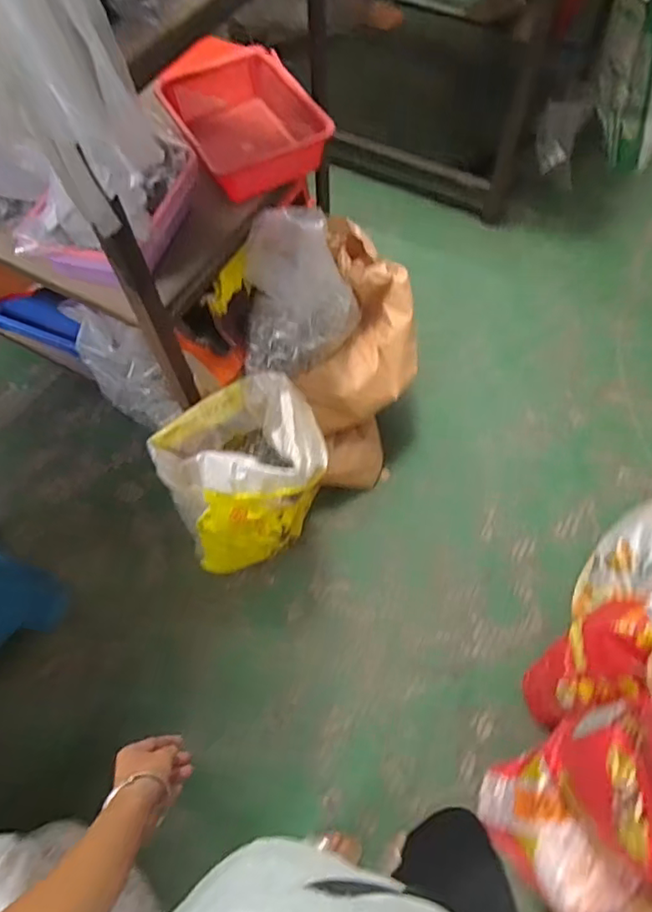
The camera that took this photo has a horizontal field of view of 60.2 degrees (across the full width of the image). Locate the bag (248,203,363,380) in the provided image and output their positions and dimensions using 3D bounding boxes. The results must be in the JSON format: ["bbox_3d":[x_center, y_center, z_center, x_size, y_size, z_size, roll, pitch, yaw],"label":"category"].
[{"bbox_3d":[-0.051,-0.315,1.111,0.249,0.323,0.159,-3,63,0],"label":"bag"}]

